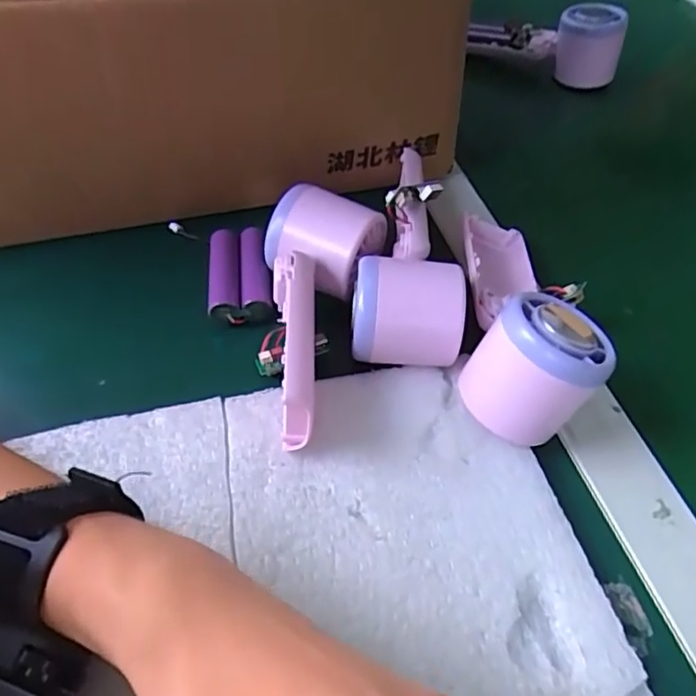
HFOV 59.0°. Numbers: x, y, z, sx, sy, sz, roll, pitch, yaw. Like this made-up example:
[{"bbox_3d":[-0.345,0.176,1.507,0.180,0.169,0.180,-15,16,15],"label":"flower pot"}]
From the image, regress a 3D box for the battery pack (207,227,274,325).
[{"bbox_3d":[-0.065,-0.044,0.366,0.037,0.019,0.064,-8,50,-9],"label":"battery pack"}]

